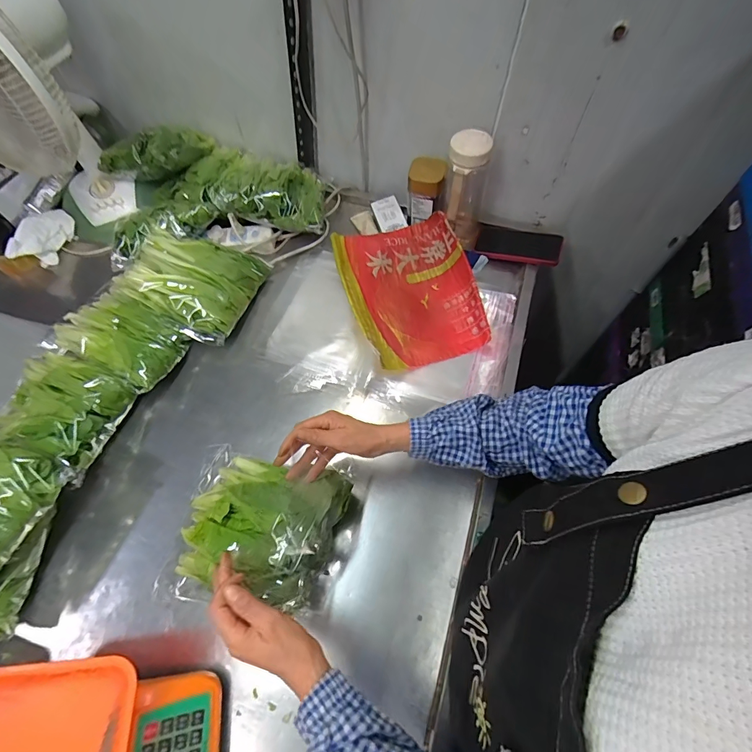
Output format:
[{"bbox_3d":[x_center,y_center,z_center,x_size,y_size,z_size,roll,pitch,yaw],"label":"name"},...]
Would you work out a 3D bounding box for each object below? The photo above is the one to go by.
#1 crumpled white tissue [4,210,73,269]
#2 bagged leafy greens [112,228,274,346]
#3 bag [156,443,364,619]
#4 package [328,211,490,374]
[{"bbox_3d":[-0.666,-0.275,0.782,0.046,0.070,0.137,18,64,10],"label":"crumpled white tissue"},{"bbox_3d":[-0.316,-0.175,0.686,0.192,0.080,0.191,19,64,11],"label":"bagged leafy greens"},{"bbox_3d":[-0.145,0.194,0.498,0.225,0.090,0.181,9,63,6],"label":"bag"},{"bbox_3d":[0.060,-0.152,0.680,0.218,0.080,0.250,-15,63,-7],"label":"package"}]

